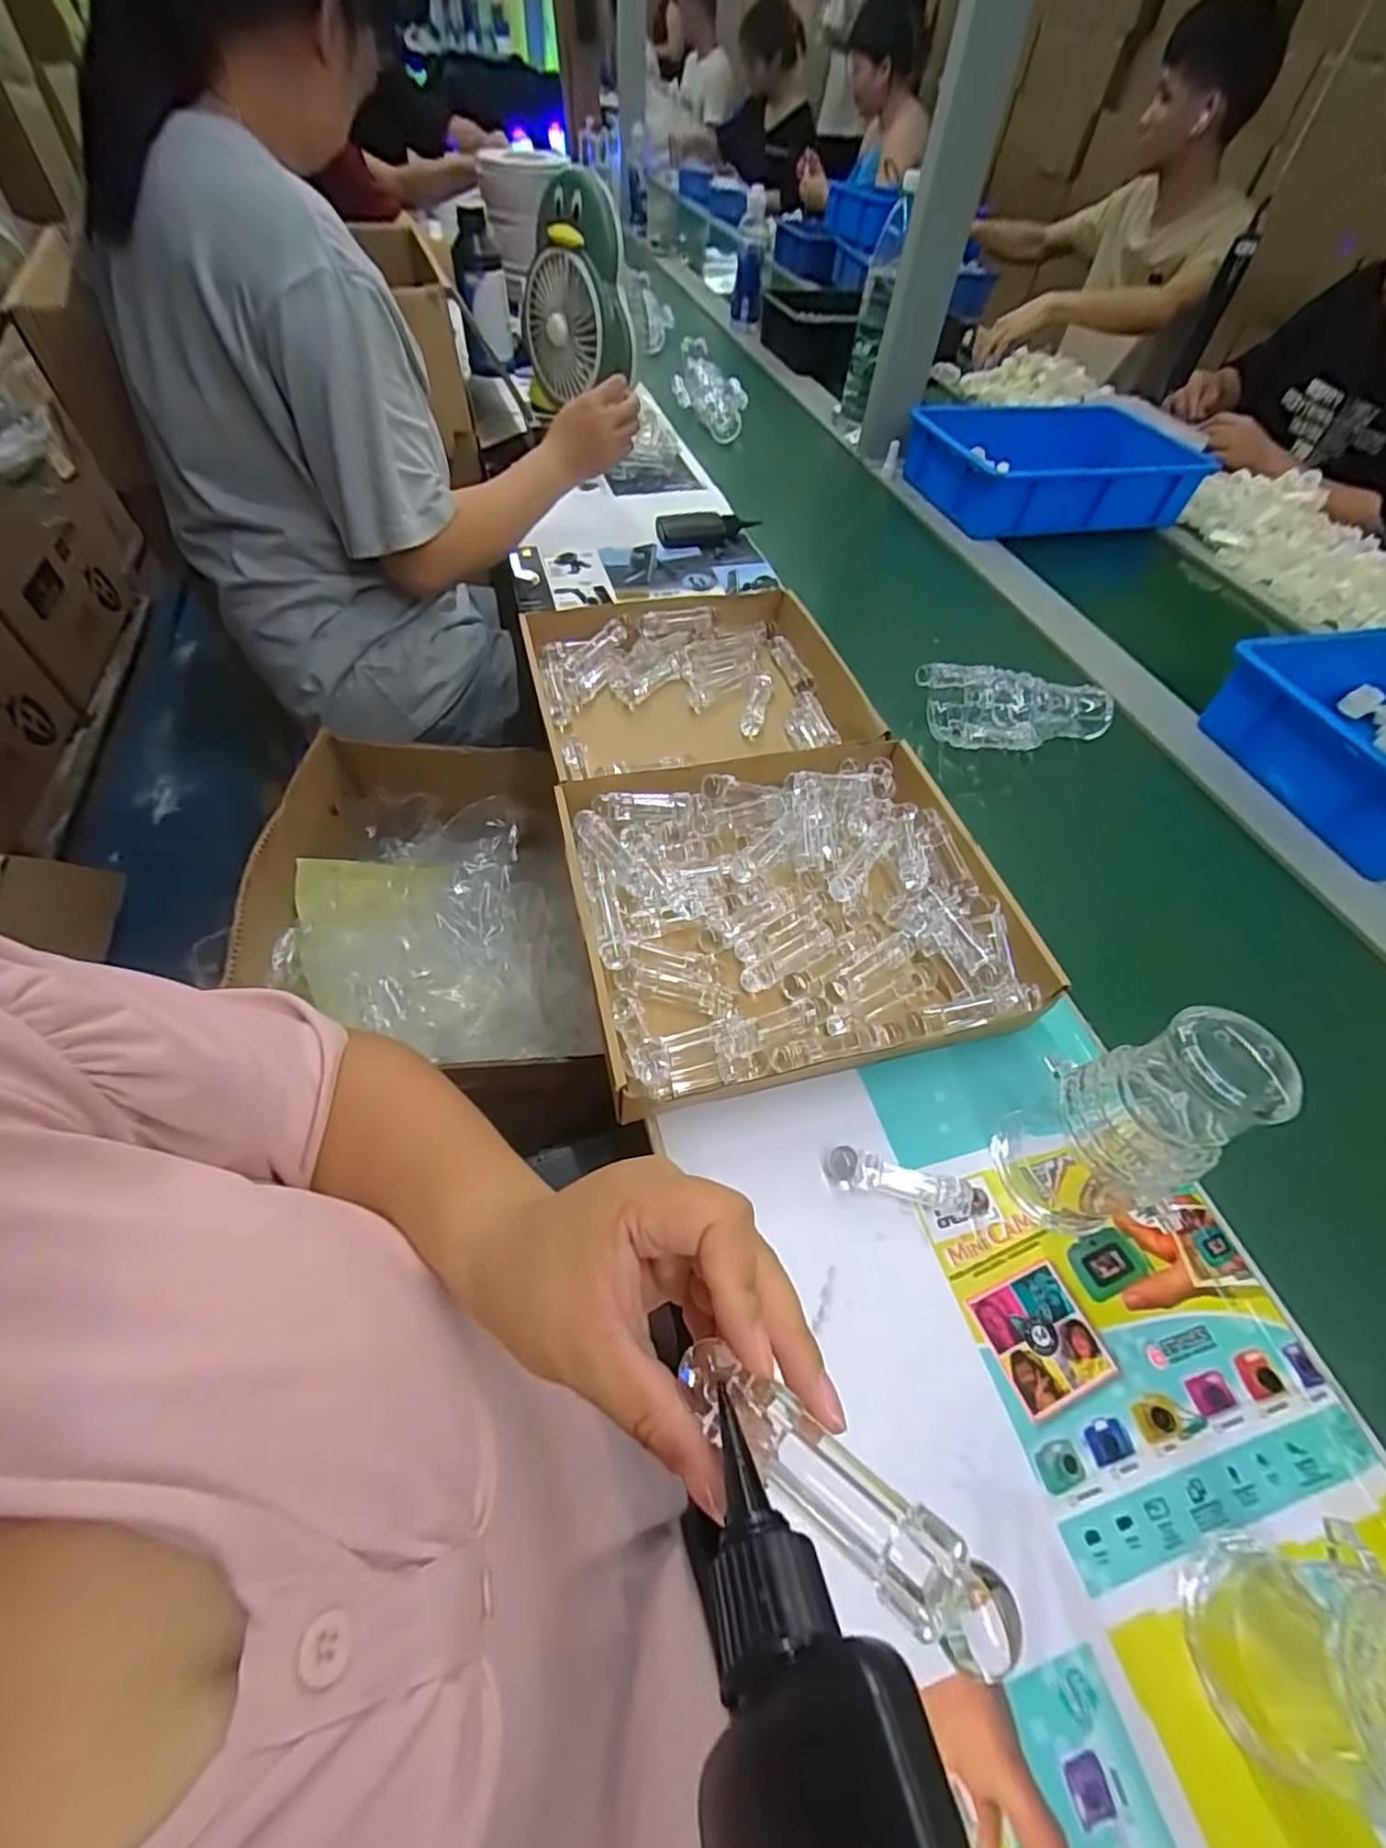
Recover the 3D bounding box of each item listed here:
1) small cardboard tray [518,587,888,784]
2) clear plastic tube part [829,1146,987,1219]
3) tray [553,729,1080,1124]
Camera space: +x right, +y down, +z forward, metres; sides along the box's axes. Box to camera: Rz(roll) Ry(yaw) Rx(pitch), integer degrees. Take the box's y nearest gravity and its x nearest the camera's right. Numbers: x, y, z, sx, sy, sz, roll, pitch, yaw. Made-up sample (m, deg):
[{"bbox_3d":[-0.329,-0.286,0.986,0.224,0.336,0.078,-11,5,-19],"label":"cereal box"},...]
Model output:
[{"bbox_3d":[0.005,-0.229,0.675,0.318,0.077,0.277,-12,56,-12],"label":"small cardboard tray"},{"bbox_3d":[0.133,0.161,0.409,0.096,0.022,0.021,13,56,5],"label":"clear plastic tube part"},{"bbox_3d":[0.079,-0.020,0.510,0.328,0.047,0.279,-10,57,-11],"label":"tray"}]

